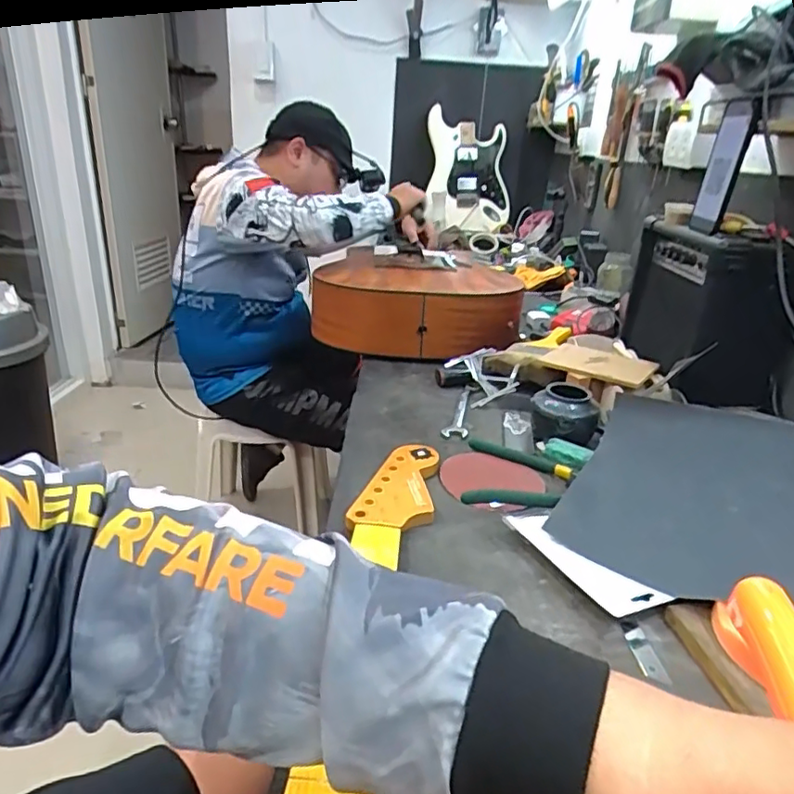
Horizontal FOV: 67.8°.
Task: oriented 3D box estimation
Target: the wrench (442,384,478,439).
[{"bbox_3d":[0.094,0.016,0.851,0.034,0.004,0.174,9,25,11],"label":"wrench"}]

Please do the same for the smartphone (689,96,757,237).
[{"bbox_3d":[0.418,-0.292,0.761,0.012,0.158,0.082,6,26,-4],"label":"smartphone"}]

